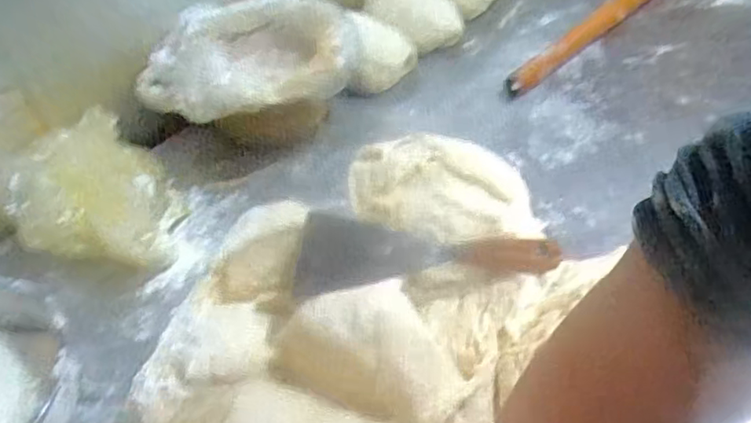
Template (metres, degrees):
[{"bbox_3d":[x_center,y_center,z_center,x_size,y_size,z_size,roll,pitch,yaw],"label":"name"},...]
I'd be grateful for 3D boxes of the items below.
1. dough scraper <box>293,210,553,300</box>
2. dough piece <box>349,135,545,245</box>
[{"bbox_3d":[0.042,0.038,0.520,0.210,0.034,0.085,-2,45,9],"label":"dough scraper"},{"bbox_3d":[0.066,-0.013,0.613,0.178,0.066,0.172,-8,44,2],"label":"dough piece"}]

